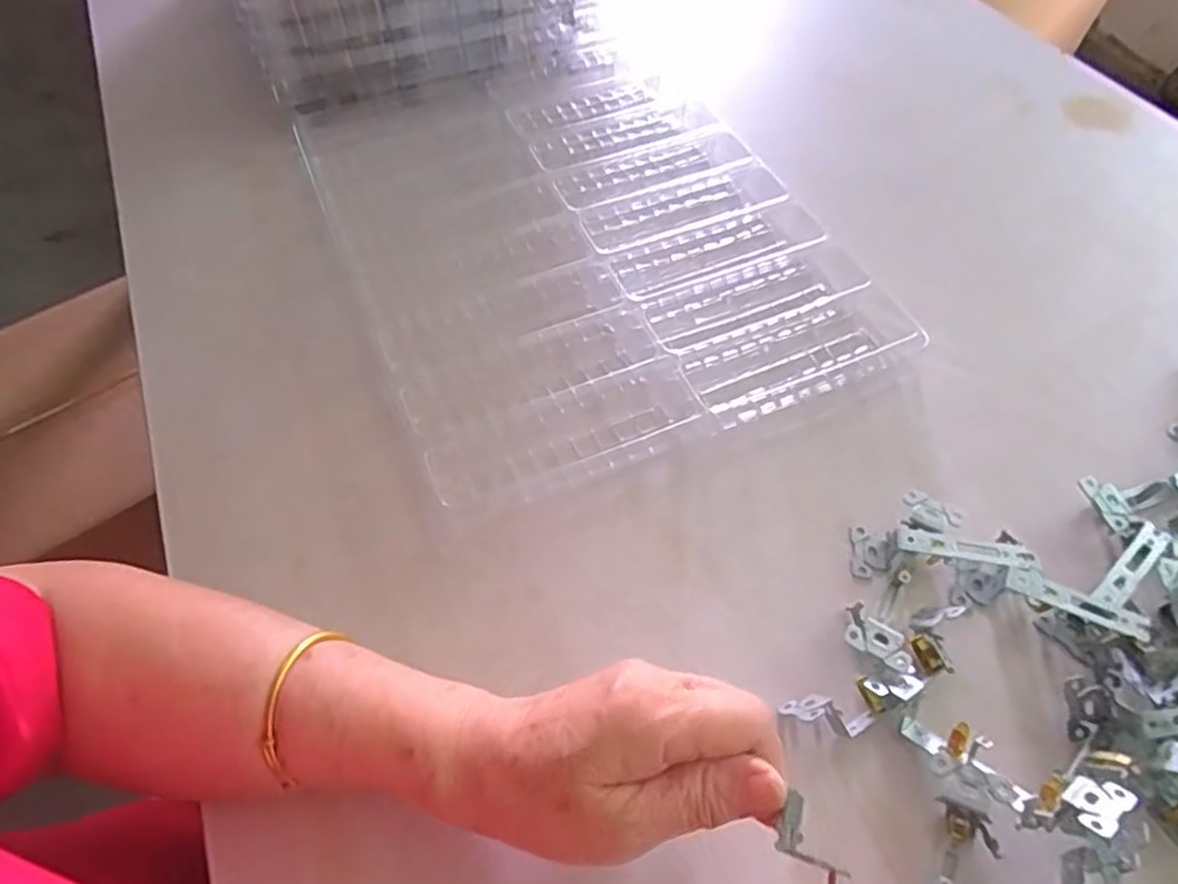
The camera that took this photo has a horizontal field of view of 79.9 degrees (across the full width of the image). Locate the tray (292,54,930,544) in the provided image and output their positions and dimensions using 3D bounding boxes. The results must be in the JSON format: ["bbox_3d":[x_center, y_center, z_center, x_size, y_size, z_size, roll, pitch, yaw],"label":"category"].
[{"bbox_3d":[-0.018,-0.170,0.547,0.336,0.026,0.439,-20,58,-13],"label":"tray"}]

